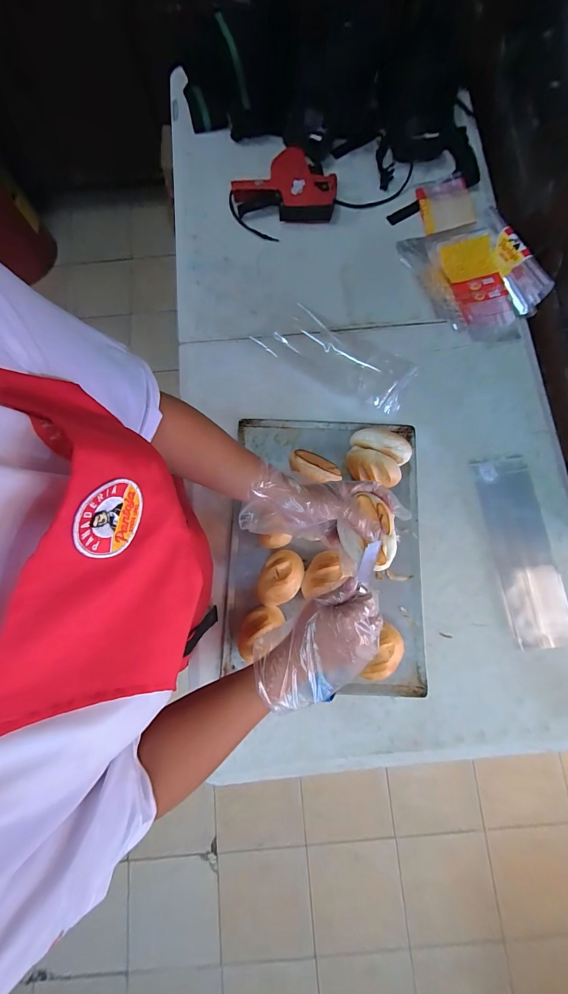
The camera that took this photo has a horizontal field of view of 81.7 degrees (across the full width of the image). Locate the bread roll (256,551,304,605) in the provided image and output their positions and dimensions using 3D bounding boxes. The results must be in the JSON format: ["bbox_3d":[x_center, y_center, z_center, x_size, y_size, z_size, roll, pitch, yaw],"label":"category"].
[{"bbox_3d":[-0.006,0.132,0.531,0.064,0.049,0.090,30,81,6],"label":"bread roll"}]

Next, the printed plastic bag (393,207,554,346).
[{"bbox_3d":[0.370,-0.430,0.642,0.203,0.044,0.272,-15,79,-2],"label":"printed plastic bag"}]

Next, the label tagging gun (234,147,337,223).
[{"bbox_3d":[0.000,-0.667,0.702,0.220,0.042,0.140,6,79,2],"label":"label tagging gun"}]

